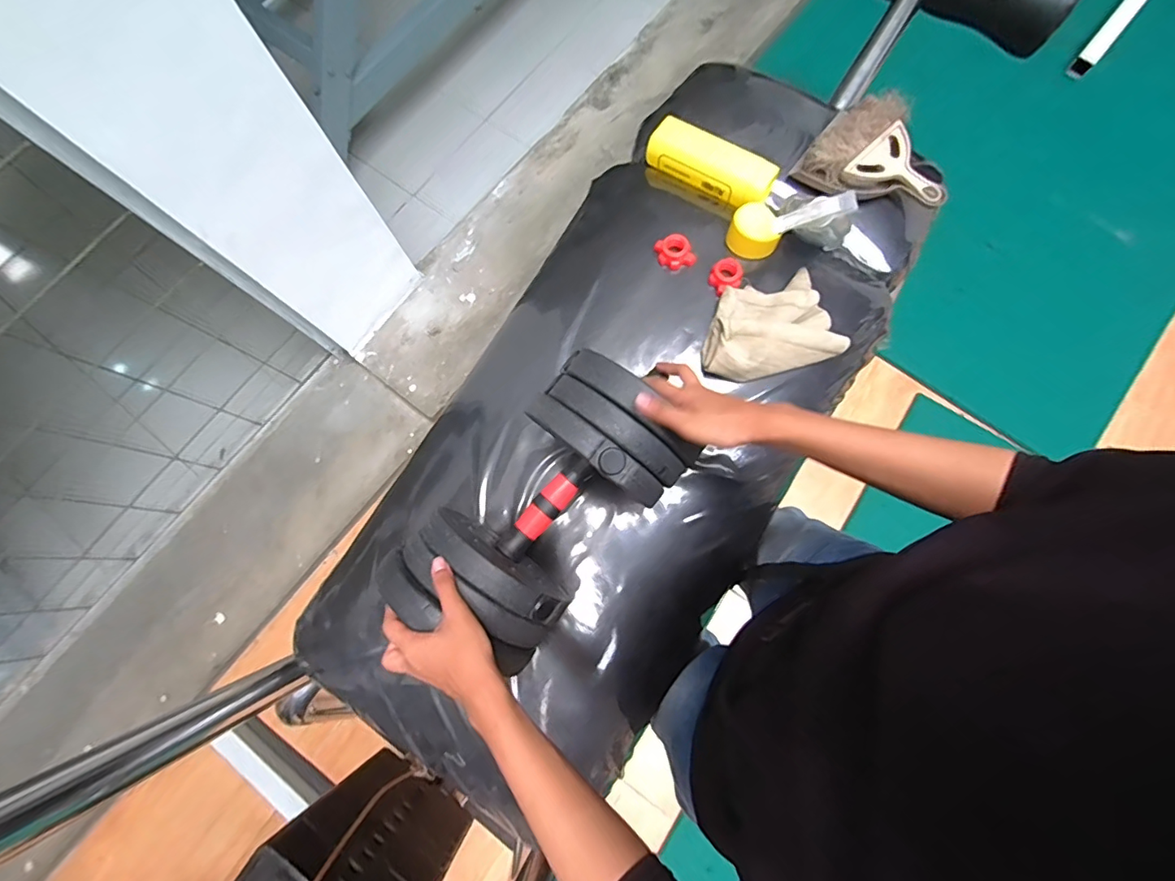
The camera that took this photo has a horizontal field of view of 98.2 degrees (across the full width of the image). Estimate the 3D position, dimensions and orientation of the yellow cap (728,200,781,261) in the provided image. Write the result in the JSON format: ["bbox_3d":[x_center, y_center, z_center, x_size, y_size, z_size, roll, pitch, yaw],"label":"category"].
[{"bbox_3d":[0.221,-0.278,0.664,0.068,0.048,0.064,14,76,5],"label":"yellow cap"}]

